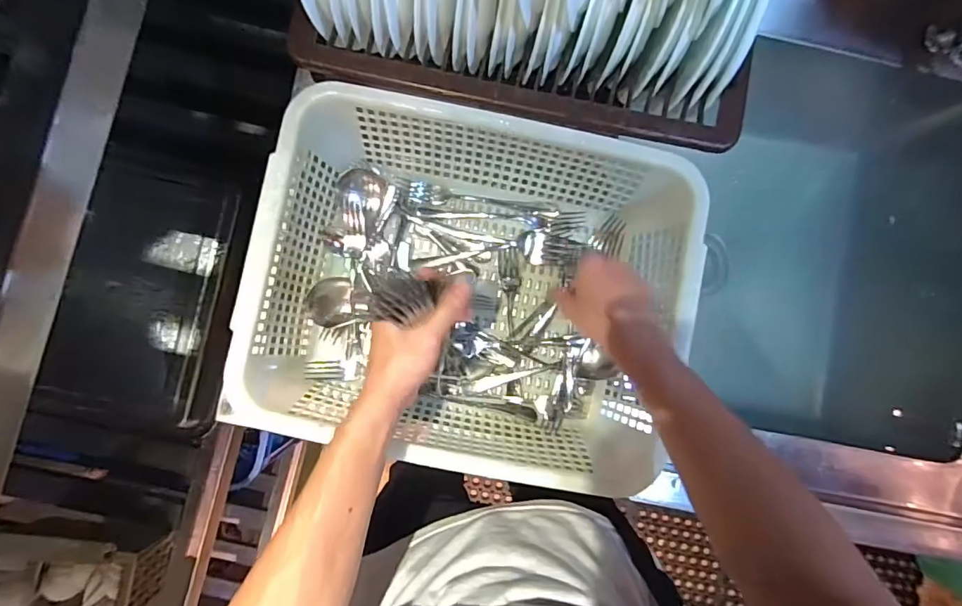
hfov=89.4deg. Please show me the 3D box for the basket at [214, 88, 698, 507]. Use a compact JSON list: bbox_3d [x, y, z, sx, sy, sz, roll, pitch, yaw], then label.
[{"bbox_3d":[-0.011,-0.010,0.530,0.420,0.127,0.337,13,86,-2],"label":"basket"}]

